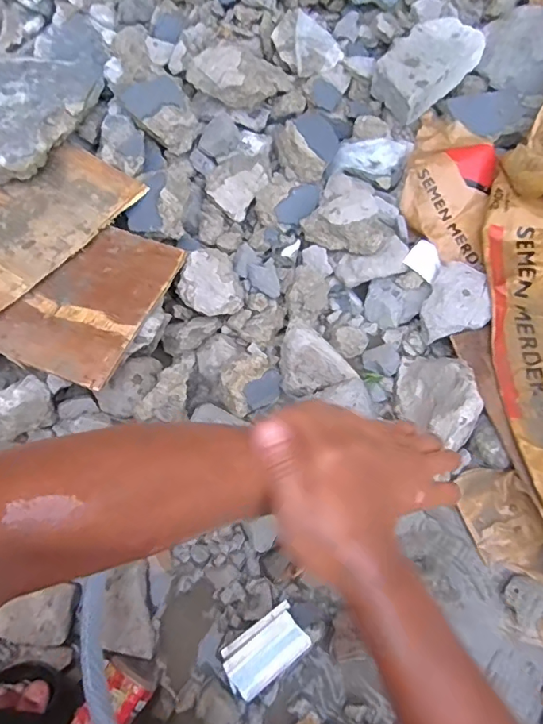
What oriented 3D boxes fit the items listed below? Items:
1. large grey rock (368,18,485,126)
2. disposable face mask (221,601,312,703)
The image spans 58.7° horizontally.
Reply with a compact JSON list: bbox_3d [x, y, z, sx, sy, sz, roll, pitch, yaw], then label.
[{"bbox_3d":[0.245,-0.473,0.768,0.179,0.058,0.107,-43,70,-2],"label":"large grey rock"},{"bbox_3d":[-0.007,0.309,0.516,0.090,0.030,0.053,-33,67,-14],"label":"disposable face mask"}]

